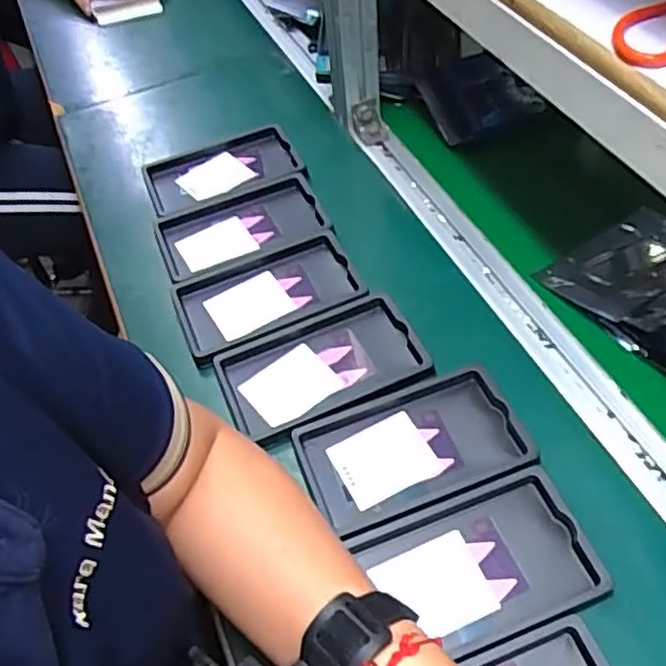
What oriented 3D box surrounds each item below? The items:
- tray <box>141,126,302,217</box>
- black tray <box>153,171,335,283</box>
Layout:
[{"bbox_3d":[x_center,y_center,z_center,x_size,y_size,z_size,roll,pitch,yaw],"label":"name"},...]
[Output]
[{"bbox_3d":[-0.121,-0.180,0.735,0.159,0.018,0.101,-20,52,-12],"label":"tray"},{"bbox_3d":[-0.092,-0.107,0.669,0.160,0.012,0.102,-19,52,-11],"label":"black tray"}]

